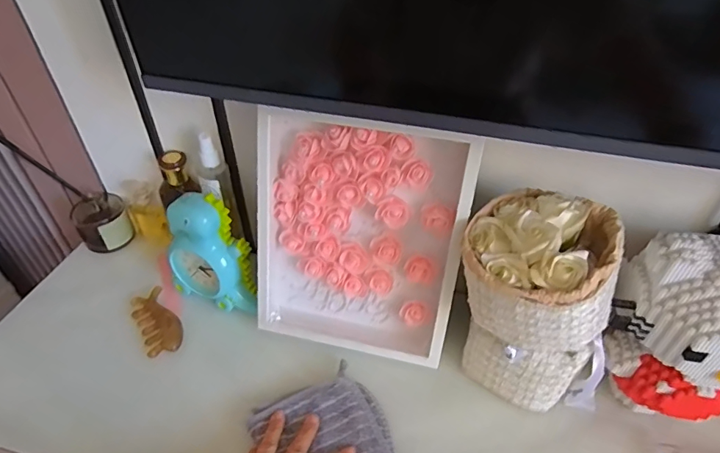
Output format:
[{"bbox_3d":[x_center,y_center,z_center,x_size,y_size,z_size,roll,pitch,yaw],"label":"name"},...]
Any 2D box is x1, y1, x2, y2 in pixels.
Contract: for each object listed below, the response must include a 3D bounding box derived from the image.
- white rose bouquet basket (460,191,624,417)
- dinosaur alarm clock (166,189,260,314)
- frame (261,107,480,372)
[{"bbox_3d":[0.171,0.083,0.469,0.145,0.216,0.129,1,42,0],"label":"white rose bouquet basket"},{"bbox_3d":[-0.187,0.031,0.561,0.126,0.132,0.057,17,45,17],"label":"dinosaur alarm clock"},{"bbox_3d":[-0.001,0.017,0.498,0.220,0.272,0.064,12,26,13],"label":"frame"}]

